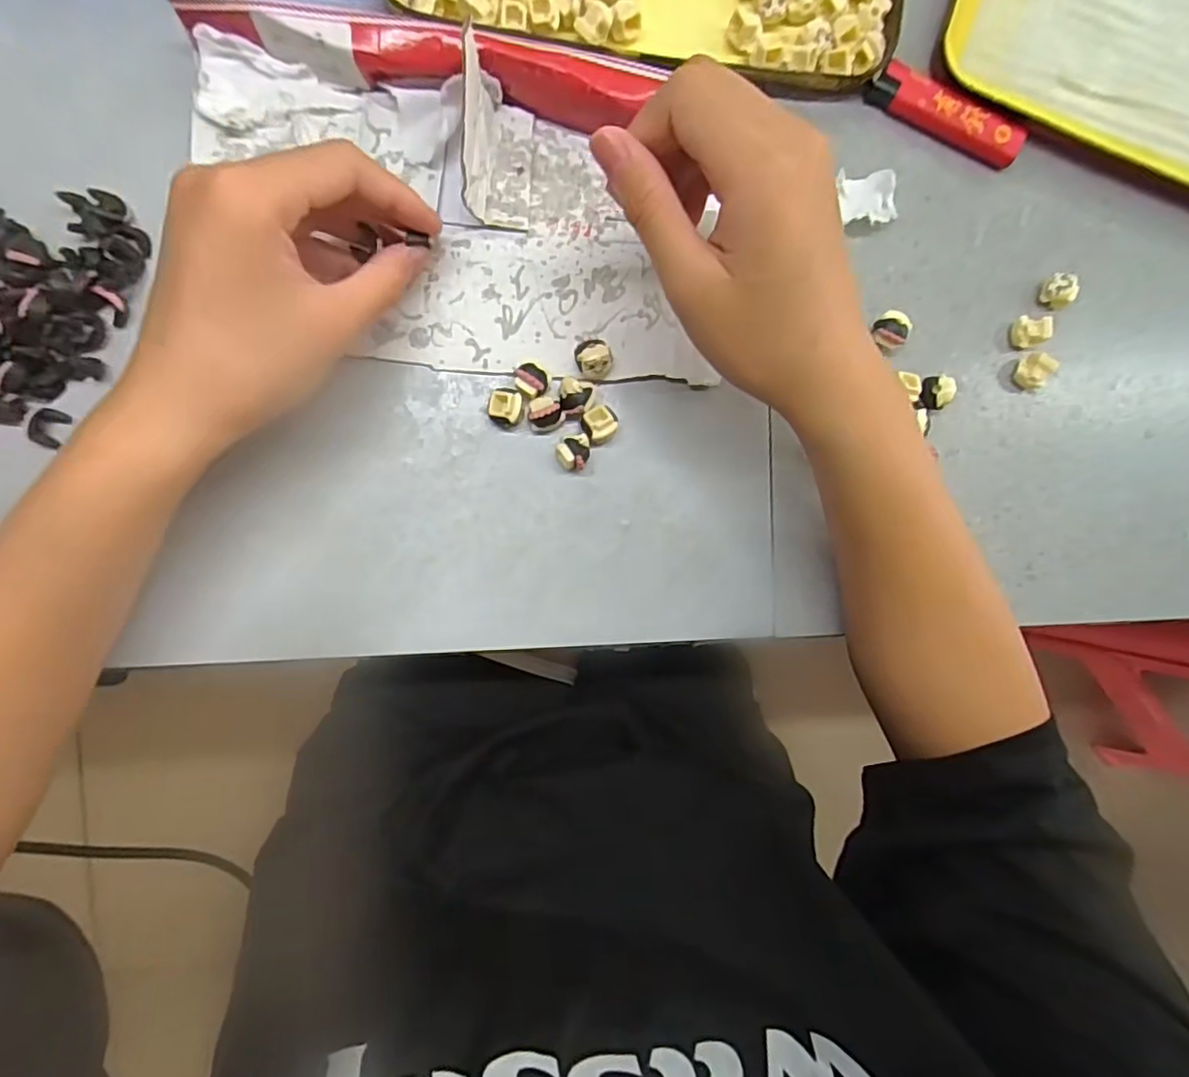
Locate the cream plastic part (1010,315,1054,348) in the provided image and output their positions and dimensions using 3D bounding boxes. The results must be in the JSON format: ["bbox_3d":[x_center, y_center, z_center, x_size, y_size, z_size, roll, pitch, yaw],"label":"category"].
[{"bbox_3d":[0.213,-0.102,0.304,0.011,0.013,0.015,-1,92,-6],"label":"cream plastic part"}]

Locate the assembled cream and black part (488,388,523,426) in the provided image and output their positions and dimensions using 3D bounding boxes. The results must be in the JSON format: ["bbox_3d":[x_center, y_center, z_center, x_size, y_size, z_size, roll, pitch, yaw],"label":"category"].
[{"bbox_3d":[-0.040,-0.059,0.282,0.015,0.014,0.017,4,92,-6],"label":"assembled cream and black part"}]

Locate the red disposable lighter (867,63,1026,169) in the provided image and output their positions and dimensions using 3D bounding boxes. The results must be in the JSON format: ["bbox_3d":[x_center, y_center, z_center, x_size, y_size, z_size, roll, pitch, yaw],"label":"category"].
[{"bbox_3d":[0.170,-0.204,0.299,0.077,0.011,0.020,24,90,-6],"label":"red disposable lighter"}]

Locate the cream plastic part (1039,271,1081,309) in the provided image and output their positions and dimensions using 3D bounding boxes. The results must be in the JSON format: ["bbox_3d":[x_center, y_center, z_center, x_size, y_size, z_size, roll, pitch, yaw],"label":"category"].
[{"bbox_3d":[0.230,-0.122,0.307,0.013,0.010,0.017,-22,94,-5],"label":"cream plastic part"}]

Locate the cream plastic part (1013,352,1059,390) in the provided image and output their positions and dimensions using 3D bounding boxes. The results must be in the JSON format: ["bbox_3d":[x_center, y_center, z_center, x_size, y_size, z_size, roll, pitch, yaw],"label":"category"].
[{"bbox_3d":[0.215,-0.082,0.305,0.011,0.015,0.014,24,90,-6],"label":"cream plastic part"}]

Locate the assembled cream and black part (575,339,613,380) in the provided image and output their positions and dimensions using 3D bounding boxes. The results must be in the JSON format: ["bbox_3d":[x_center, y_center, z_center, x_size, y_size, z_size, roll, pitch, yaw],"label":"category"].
[{"bbox_3d":[0.000,-0.081,0.284,0.016,0.014,0.017,0,92,-6],"label":"assembled cream and black part"}]

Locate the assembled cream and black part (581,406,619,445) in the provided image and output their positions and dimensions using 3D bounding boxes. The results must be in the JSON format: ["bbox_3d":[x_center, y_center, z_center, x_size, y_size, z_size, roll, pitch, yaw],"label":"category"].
[{"bbox_3d":[0.002,-0.052,0.288,0.016,0.013,0.016,0,92,-6],"label":"assembled cream and black part"}]

